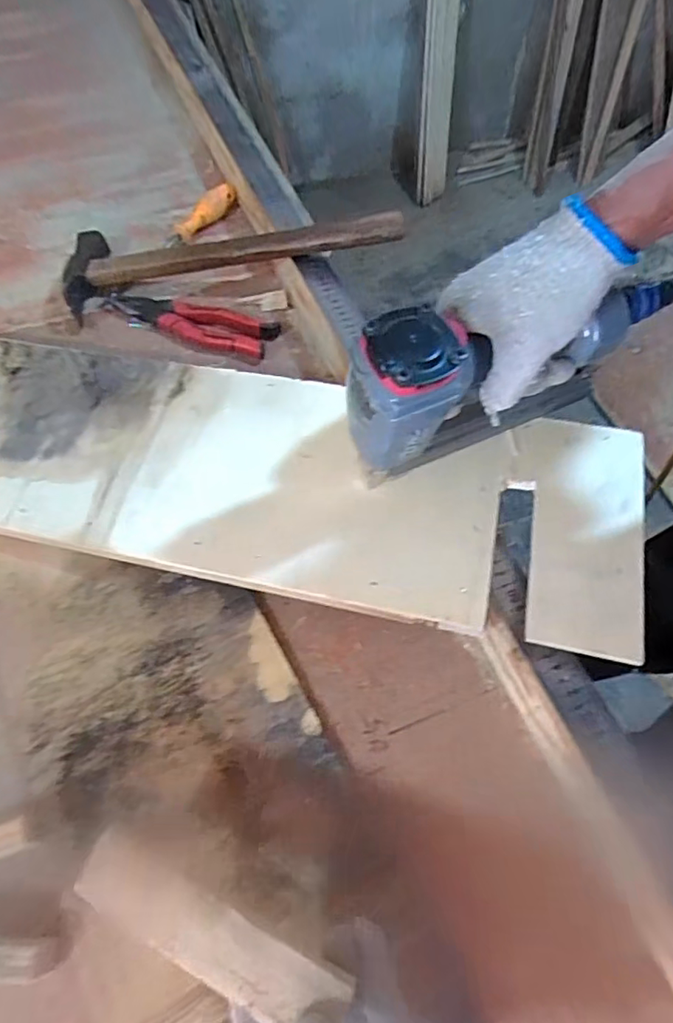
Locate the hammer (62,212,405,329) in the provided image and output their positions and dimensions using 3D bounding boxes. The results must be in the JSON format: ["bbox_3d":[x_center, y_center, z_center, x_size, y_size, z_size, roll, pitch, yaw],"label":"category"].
[{"bbox_3d":[-0.125,-0.295,0.638,0.391,0.035,0.105,-3,59,11],"label":"hammer"}]

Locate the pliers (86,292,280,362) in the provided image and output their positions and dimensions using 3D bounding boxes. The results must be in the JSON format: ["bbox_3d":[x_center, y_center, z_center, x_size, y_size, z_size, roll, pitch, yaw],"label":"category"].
[{"bbox_3d":[-0.180,-0.219,0.645,0.224,0.021,0.064,16,61,8],"label":"pliers"}]

